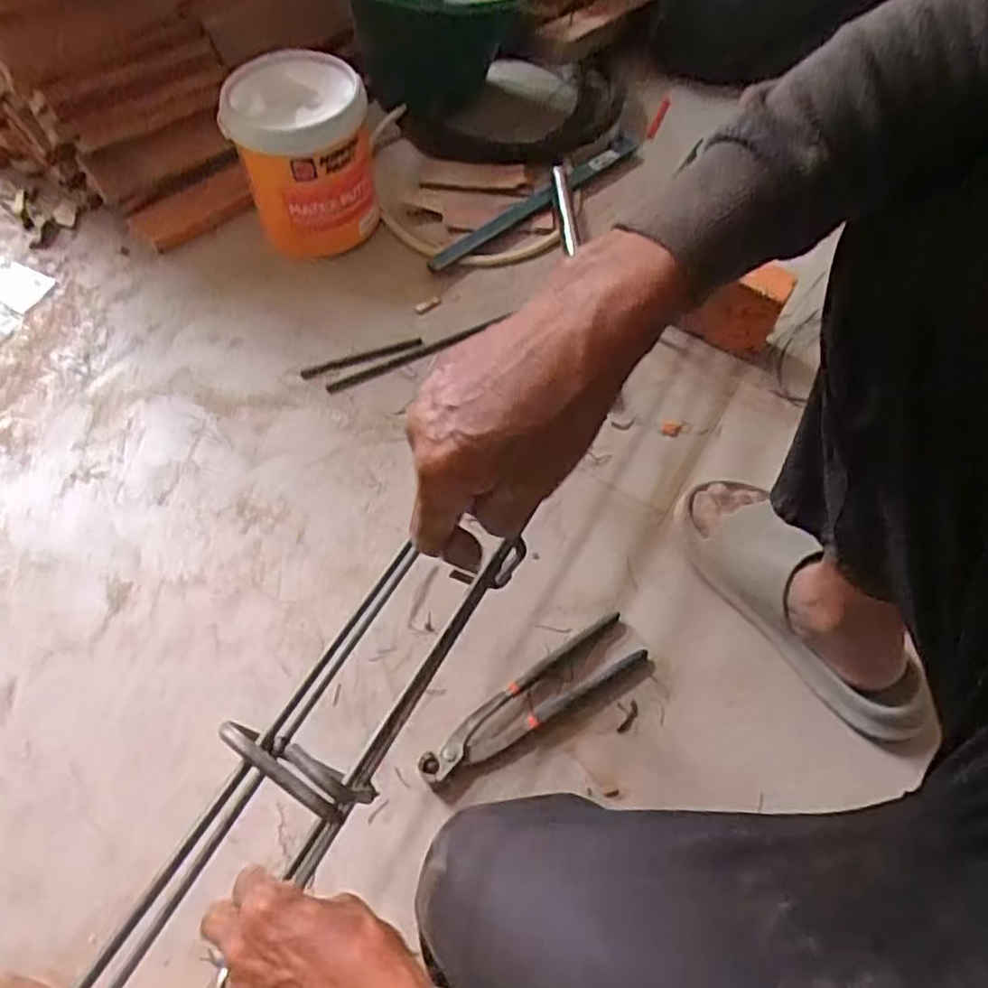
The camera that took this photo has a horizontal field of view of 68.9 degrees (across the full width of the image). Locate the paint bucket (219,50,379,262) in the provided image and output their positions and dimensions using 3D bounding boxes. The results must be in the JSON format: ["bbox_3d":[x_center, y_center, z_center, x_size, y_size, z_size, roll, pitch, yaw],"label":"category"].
[{"bbox_3d":[-0.227,-0.411,0.853,0.146,0.170,0.171,-16,62,-13],"label":"paint bucket"}]

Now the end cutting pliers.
[{"bbox_3d":[0.035,0.180,0.623,0.220,0.017,0.047,-30,66,-20],"label":"end cutting pliers"}]

